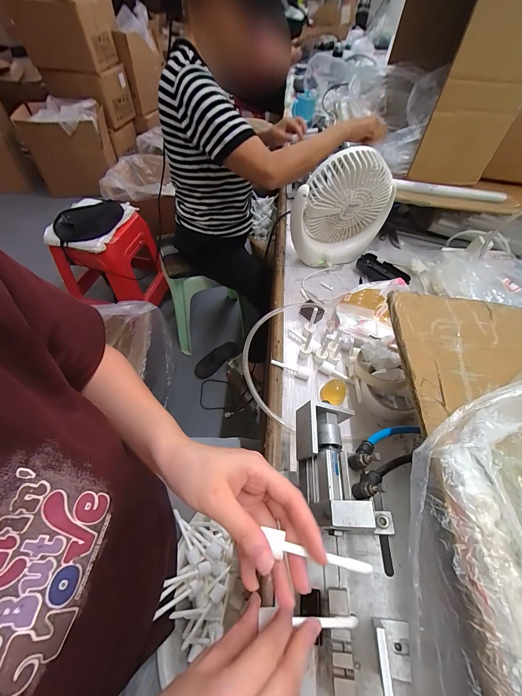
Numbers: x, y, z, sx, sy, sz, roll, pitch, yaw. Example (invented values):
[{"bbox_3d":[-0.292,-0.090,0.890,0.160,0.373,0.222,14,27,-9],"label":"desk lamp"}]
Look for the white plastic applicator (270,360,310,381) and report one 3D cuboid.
[{"bbox_3d":[0.047,0.031,0.443,0.062,0.014,0.015,21,55,12],"label":"white plastic applicator"}]

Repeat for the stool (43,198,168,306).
[{"bbox_3d":[-0.621,-0.364,1.202,0.308,0.386,0.311,9,53,3],"label":"stool"}]

